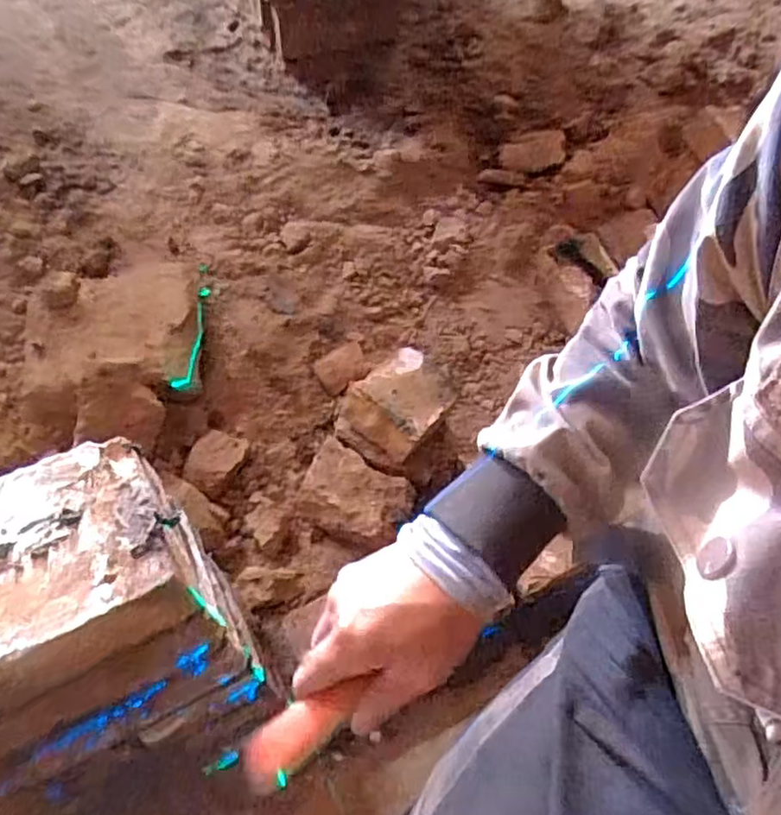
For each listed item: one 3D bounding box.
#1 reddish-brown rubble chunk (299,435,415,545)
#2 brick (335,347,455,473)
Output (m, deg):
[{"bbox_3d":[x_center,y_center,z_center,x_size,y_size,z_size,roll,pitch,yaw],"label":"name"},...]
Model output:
[{"bbox_3d":[-0.046,0.114,0.856,0.139,0.049,0.103,25,61,20],"label":"reddish-brown rubble chunk"},{"bbox_3d":[0.013,-0.002,0.890,0.115,0.062,0.150,35,64,24],"label":"brick"}]

